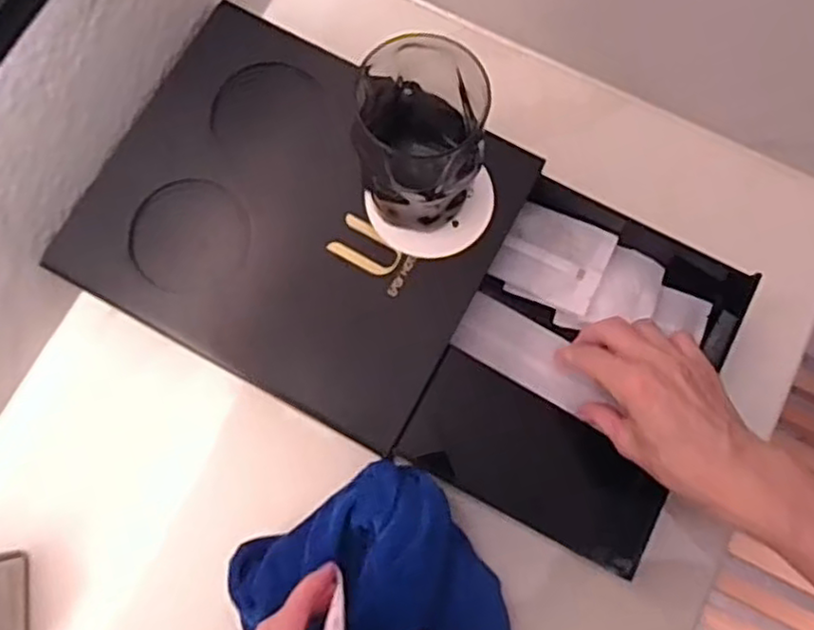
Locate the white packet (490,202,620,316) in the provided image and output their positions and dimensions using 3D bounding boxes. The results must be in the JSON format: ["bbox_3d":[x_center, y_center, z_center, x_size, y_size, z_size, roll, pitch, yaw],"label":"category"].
[{"bbox_3d":[0.106,-0.043,0.503,0.071,0.011,0.065,25,77,5],"label":"white packet"}]

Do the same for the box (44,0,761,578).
[{"bbox_3d":[0.004,-0.029,0.484,0.427,0.065,0.227,26,77,5],"label":"box"}]

